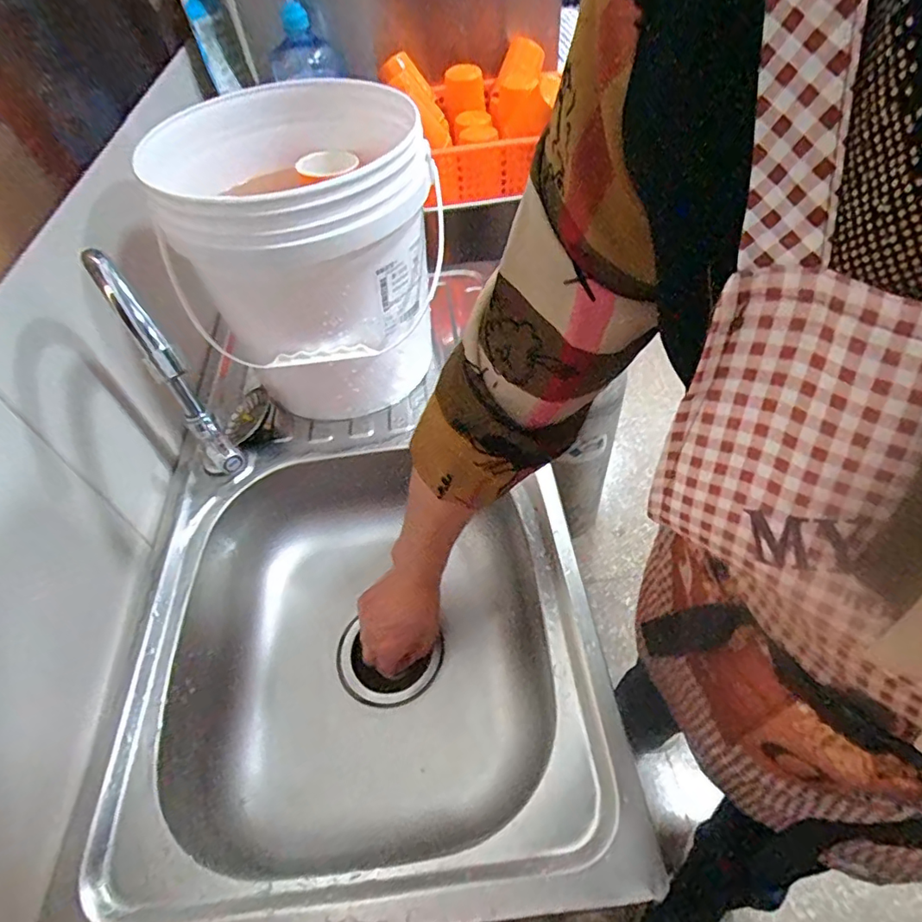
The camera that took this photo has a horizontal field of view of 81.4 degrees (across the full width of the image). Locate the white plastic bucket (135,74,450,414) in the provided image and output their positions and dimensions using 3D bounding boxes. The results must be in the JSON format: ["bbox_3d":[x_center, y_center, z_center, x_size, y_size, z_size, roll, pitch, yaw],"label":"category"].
[{"bbox_3d":[-0.160,-0.217,0.589,0.246,0.263,0.262,-2,50,2],"label":"white plastic bucket"}]

